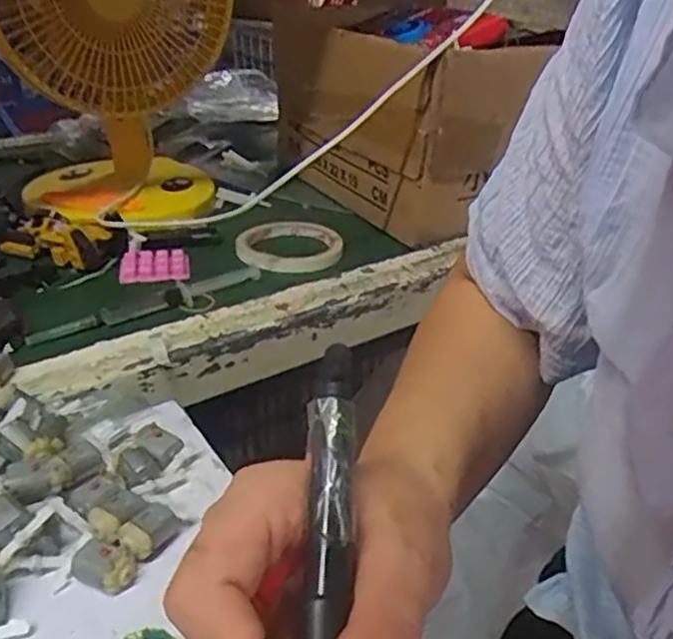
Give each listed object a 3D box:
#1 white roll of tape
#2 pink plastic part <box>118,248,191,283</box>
[{"bbox_3d":[-0.048,-0.071,0.660,0.100,0.013,0.102,2,30,-1],"label":"white roll of tape"},{"bbox_3d":[-0.161,-0.046,0.615,0.059,0.011,0.047,-6,31,-15],"label":"pink plastic part"}]

